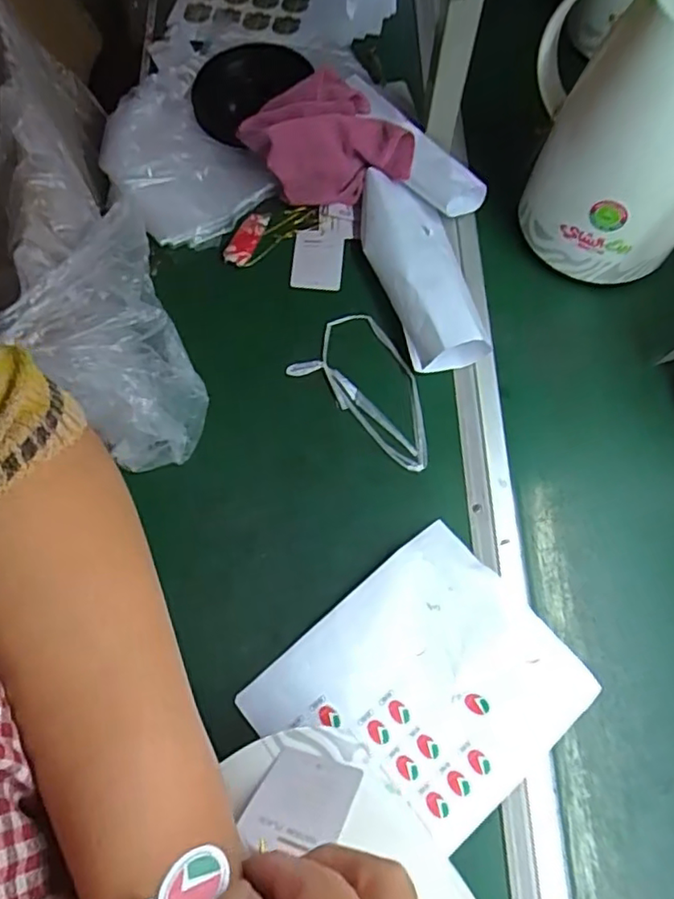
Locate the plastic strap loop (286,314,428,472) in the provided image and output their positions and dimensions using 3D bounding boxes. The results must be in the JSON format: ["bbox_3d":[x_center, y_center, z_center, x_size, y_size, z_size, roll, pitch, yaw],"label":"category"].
[{"bbox_3d":[0.042,-0.061,0.572,0.161,0.010,0.098,41,73,12],"label":"plastic strap loop"}]

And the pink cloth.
[{"bbox_3d":[-0.011,-0.319,0.630,0.140,0.064,0.159,-33,74,-13],"label":"pink cloth"}]

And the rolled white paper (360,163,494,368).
[{"bbox_3d":[0.080,-0.184,0.591,0.081,0.055,0.225,-17,71,-8],"label":"rolled white paper"}]

